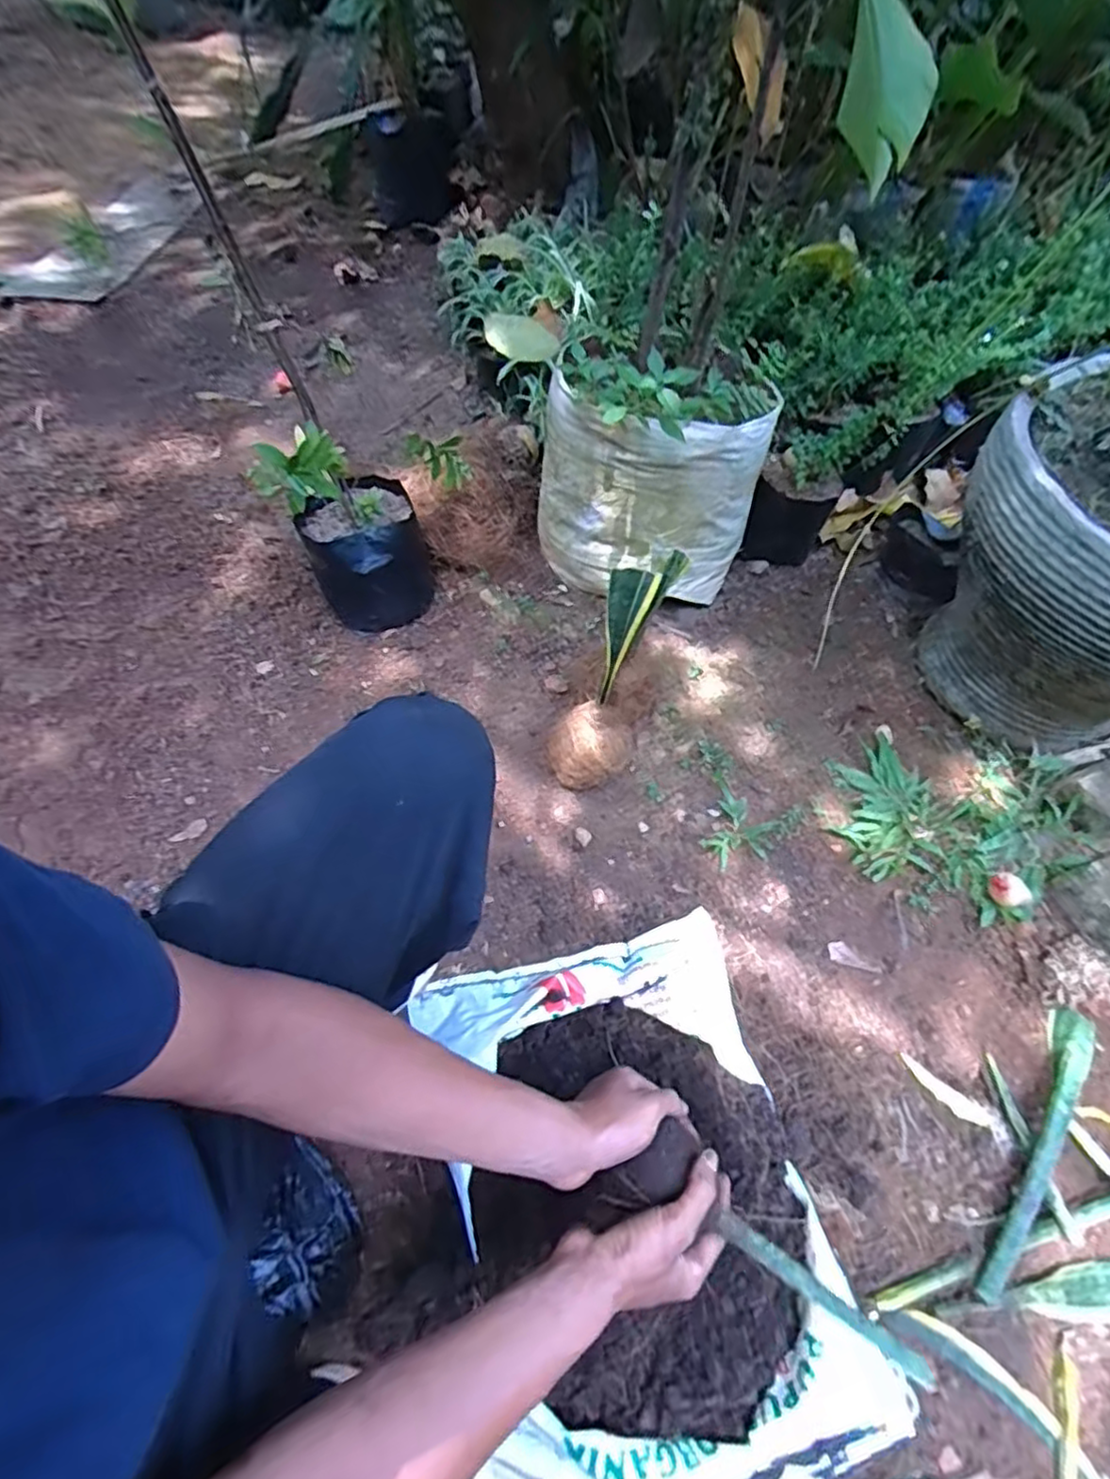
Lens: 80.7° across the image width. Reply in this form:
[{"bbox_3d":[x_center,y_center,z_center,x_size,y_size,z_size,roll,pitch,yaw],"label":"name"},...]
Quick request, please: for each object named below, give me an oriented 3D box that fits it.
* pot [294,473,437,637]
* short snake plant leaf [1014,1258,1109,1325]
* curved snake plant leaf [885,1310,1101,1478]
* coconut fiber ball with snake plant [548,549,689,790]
[{"bbox_3d":[-0.264,-0.266,0.939,0.158,0.145,0.138,-27,62,-19],"label":"pot"},{"bbox_3d":[0.493,0.514,0.604,0.127,0.013,0.043,-4,59,-7],"label":"short snake plant leaf"},{"bbox_3d":[0.399,0.580,0.567,0.223,0.023,0.037,37,63,16],"label":"curved snake plant leaf"},{"bbox_3d":[0.077,-0.080,0.797,0.097,0.313,0.093,24,25,12],"label":"coconut fiber ball with snake plant"}]

